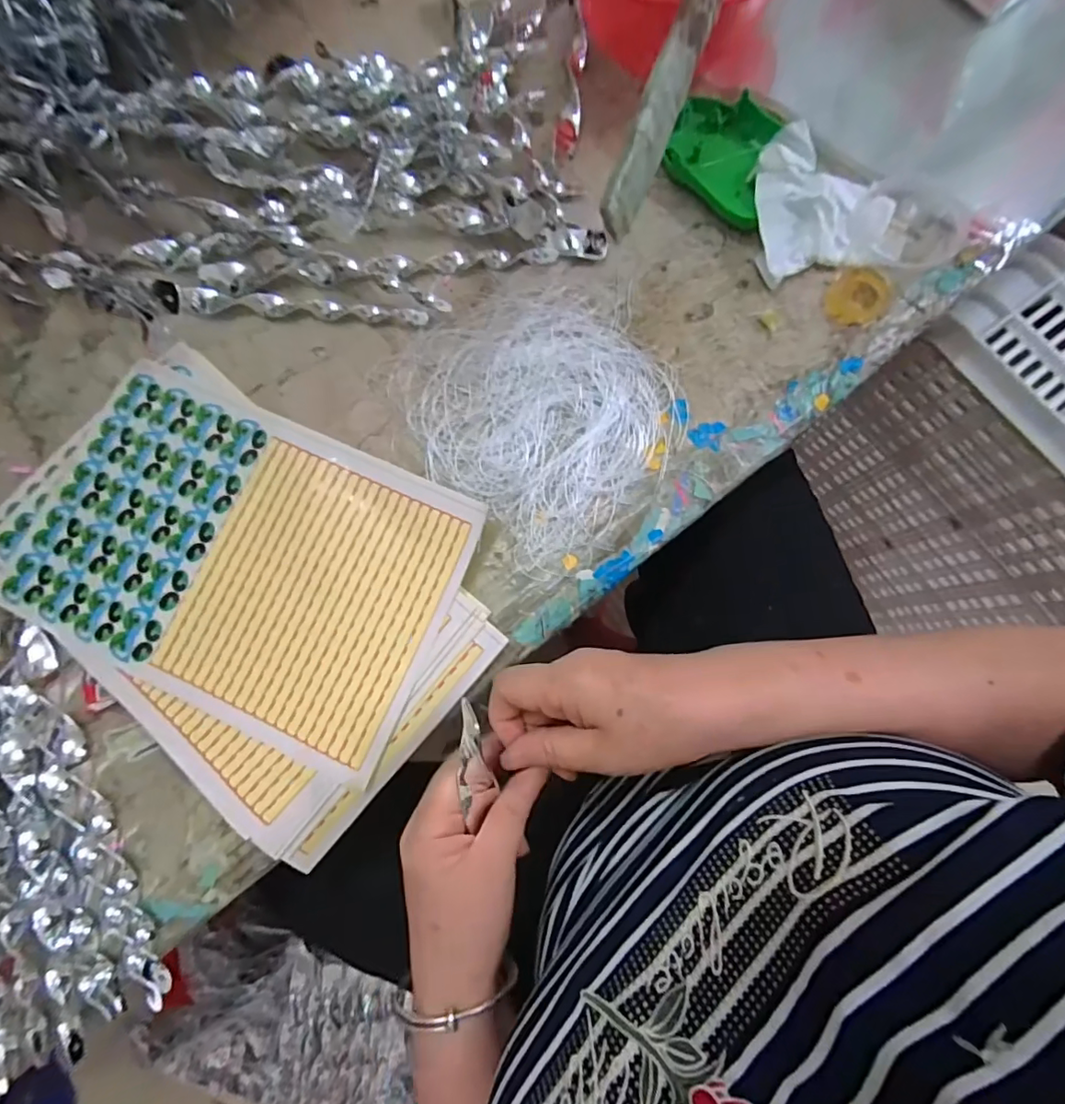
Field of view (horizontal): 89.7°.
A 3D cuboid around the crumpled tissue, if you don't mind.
[{"bbox_3d":[0.224,-0.272,0.410,0.108,0.030,0.114,-9,81,2],"label":"crumpled tissue"}]

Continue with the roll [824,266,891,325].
[{"bbox_3d":[0.249,-0.196,0.407,0.043,0.008,0.044,-1,81,4],"label":"roll"}]

